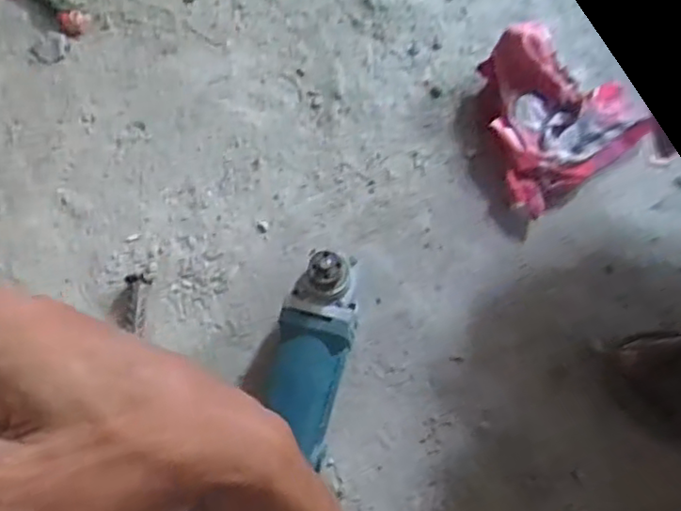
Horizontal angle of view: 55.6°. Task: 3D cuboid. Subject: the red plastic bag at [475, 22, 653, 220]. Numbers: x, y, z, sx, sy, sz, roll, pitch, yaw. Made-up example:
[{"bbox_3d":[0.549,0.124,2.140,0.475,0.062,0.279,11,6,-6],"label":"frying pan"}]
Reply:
[{"bbox_3d":[0.246,-0.152,0.689,0.180,0.077,0.187,-13,69,-7],"label":"red plastic bag"}]

